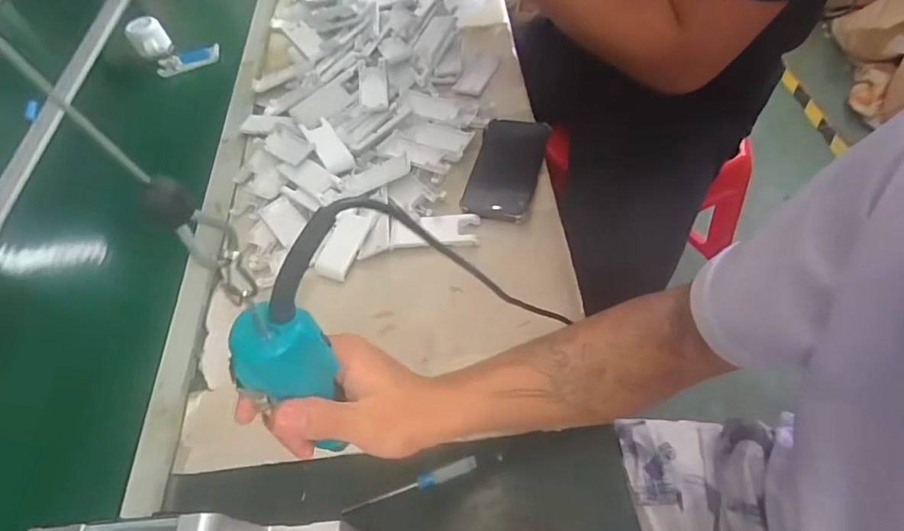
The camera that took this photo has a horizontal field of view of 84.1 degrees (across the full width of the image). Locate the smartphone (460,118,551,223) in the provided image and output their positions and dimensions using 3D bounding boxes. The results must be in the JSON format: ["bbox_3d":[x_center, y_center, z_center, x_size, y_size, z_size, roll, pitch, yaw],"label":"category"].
[{"bbox_3d":[0.068,-0.126,0.611,0.079,0.015,0.166,8,58,15],"label":"smartphone"}]

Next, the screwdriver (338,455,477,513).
[{"bbox_3d":[-0.034,0.189,0.428,0.116,0.006,0.012,-20,55,-3],"label":"screwdriver"}]

